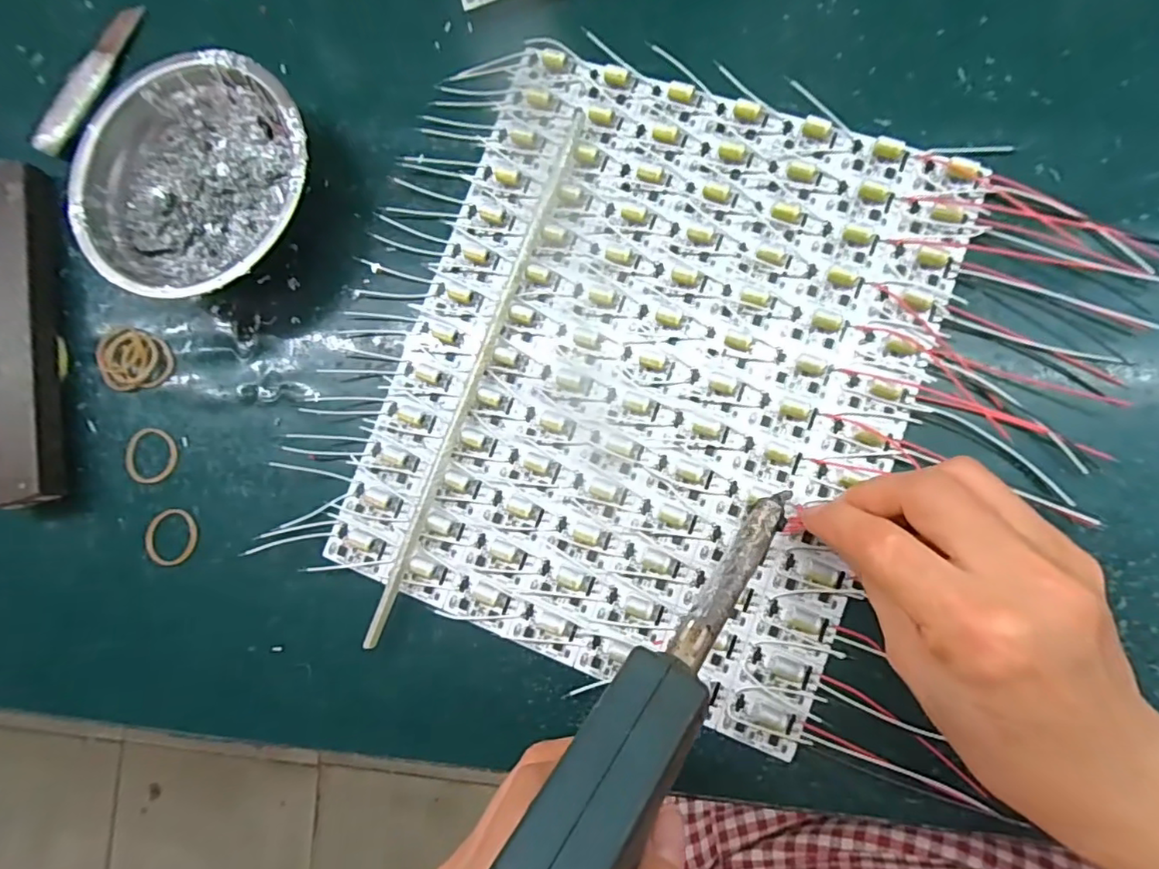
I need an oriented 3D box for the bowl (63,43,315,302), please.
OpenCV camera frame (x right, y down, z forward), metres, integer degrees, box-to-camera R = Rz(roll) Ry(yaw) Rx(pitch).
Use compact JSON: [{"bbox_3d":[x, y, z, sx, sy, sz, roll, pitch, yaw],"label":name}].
[{"bbox_3d":[-0.197,-0.131,0.299,0.128,0.039,0.123,-1,84,7],"label":"bowl"}]

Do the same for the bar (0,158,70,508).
[{"bbox_3d":[-0.318,-0.059,0.318,0.037,0.020,0.201,-11,83,6],"label":"bar"}]

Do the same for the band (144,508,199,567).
[{"bbox_3d":[-0.218,0.055,0.299,0.029,0.004,0.029,-12,83,6],"label":"band"}]

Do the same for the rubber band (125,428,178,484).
[{"bbox_3d":[-0.234,0.012,0.306,0.028,0.004,0.030,0,84,7],"label":"rubber band"}]

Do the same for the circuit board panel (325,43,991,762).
[{"bbox_3d":[0.030,-0.031,0.274,0.244,0.011,0.284,20,87,9],"label":"circuit board panel"}]

